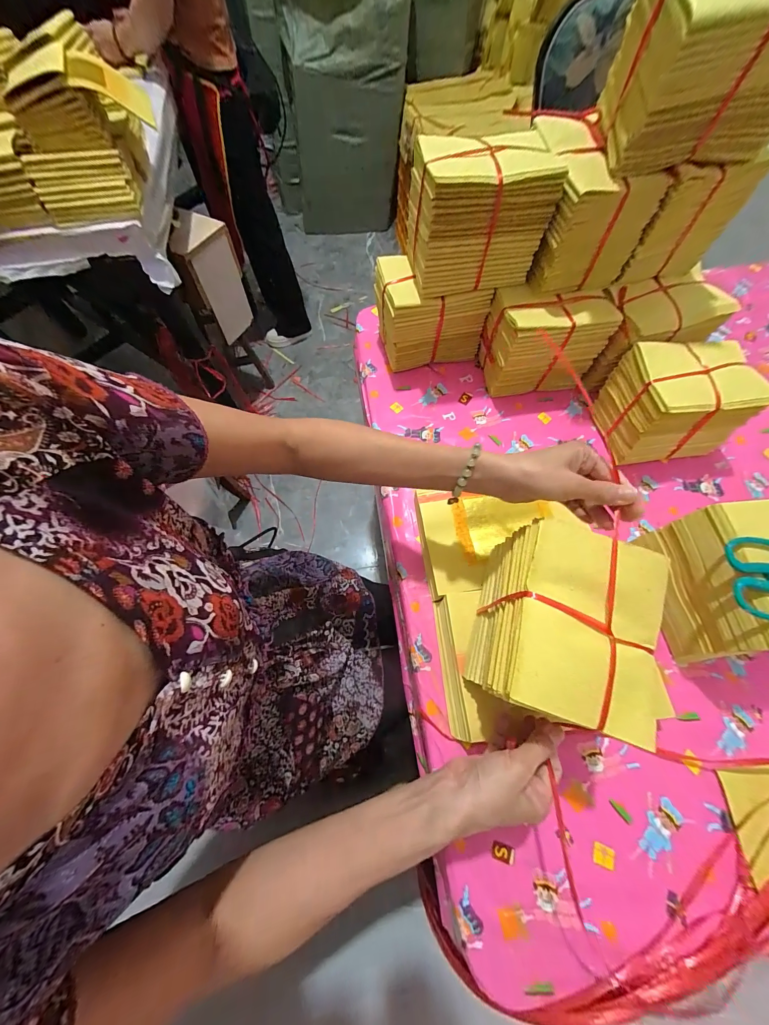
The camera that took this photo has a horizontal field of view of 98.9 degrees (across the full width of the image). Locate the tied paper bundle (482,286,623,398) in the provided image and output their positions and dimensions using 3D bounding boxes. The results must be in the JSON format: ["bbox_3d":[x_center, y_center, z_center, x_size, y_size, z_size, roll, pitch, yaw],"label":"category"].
[{"bbox_3d":[0.262,-0.287,0.557,0.168,0.142,0.096,-7,68,-3],"label":"tied paper bundle"}]

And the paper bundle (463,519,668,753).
[{"bbox_3d":[0.178,0.112,0.330,0.130,0.119,0.163,17,69,6],"label":"paper bundle"}]

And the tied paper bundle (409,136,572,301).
[{"bbox_3d":[0.127,-0.406,0.457,0.169,0.135,0.102,-6,68,-3],"label":"tied paper bundle"}]

